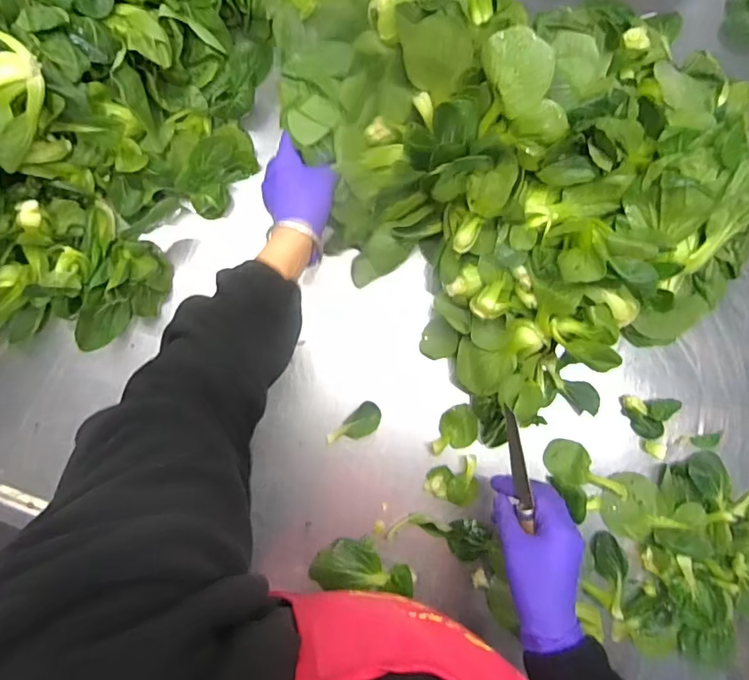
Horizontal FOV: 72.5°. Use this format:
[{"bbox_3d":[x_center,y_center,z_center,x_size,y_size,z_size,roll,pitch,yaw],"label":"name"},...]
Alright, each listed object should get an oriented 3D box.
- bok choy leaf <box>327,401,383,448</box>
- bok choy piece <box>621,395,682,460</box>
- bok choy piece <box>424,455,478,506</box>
[{"bbox_3d":[-0.021,0.104,0.607,0.070,0.004,0.033,-42,89,-6],"label":"bok choy leaf"},{"bbox_3d":[0.334,0.105,0.621,0.058,0.025,0.070,9,84,-3],"label":"bok choy piece"},{"bbox_3d":[0.094,0.172,0.602,0.064,0.016,0.054,-19,86,-5],"label":"bok choy piece"}]

